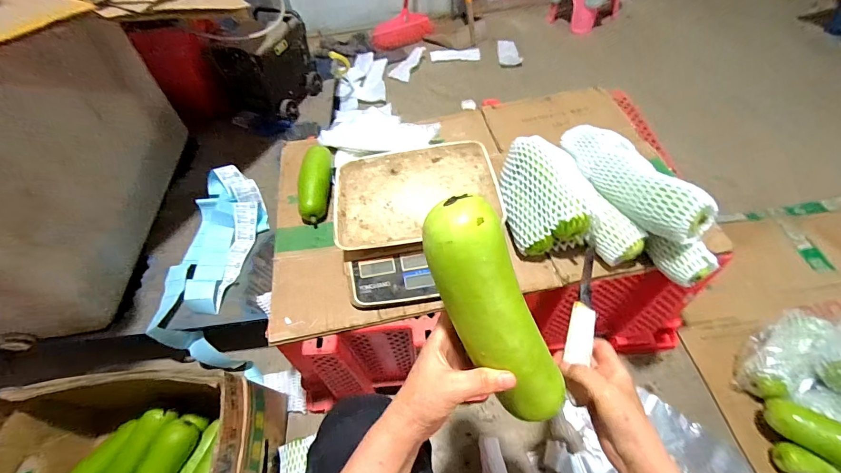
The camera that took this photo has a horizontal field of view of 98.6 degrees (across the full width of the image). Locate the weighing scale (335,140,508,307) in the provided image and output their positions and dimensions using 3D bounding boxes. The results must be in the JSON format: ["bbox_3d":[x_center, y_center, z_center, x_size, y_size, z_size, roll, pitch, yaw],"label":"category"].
[{"bbox_3d":[-0.004,-0.034,0.637,0.277,0.077,0.277,-8,54,-1],"label":"weighing scale"}]

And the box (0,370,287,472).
[{"bbox_3d":[-0.503,0.409,0.652,0.442,0.254,0.326,-8,54,-1],"label":"box"}]

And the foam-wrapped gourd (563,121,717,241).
[{"bbox_3d":[0.338,-0.111,0.595,0.078,0.071,0.289,-21,56,-11],"label":"foam-wrapped gourd"}]

